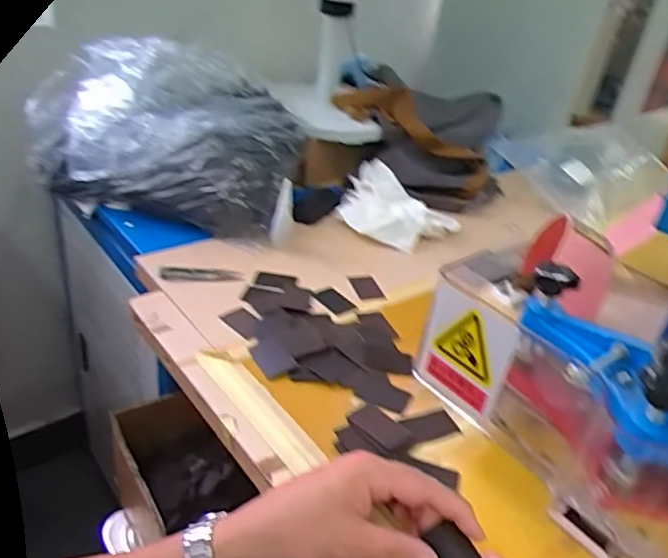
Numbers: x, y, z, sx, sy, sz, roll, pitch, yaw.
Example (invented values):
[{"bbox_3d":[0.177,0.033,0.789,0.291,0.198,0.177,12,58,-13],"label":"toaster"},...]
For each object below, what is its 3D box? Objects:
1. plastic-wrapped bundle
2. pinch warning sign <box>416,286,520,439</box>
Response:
[{"bbox_3d":[-0.242,-0.216,0.897,0.383,0.208,0.212,10,31,4],"label":"plastic-wrapped bundle"},{"bbox_3d":[0.107,0.063,0.510,0.080,0.106,0.011,31,35,32],"label":"pinch warning sign"}]

